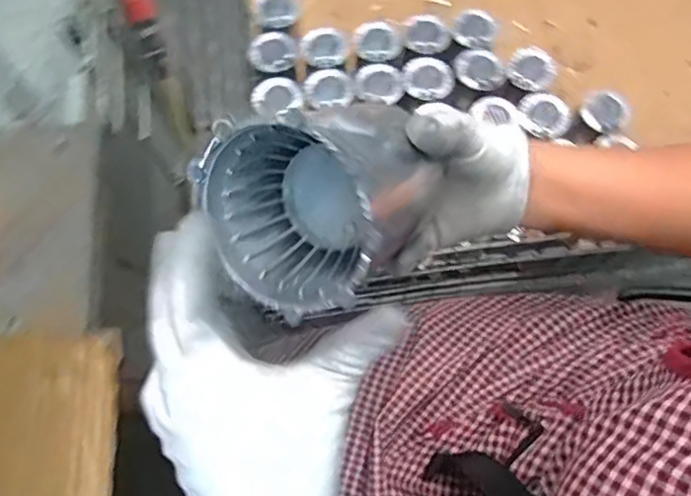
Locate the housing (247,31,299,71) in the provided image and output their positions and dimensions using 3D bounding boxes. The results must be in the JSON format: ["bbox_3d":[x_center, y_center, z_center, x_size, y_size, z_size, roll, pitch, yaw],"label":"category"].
[{"bbox_3d":[-0.140,-0.375,1.130,0.097,0.038,0.078,-8,75,-1],"label":"housing"}]

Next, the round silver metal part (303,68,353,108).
[{"bbox_3d":[-0.032,-0.300,1.098,0.088,0.029,0.082,0,75,1],"label":"round silver metal part"}]

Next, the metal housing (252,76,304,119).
[{"bbox_3d":[-0.128,-0.283,1.096,0.092,0.022,0.085,0,75,1],"label":"metal housing"}]

